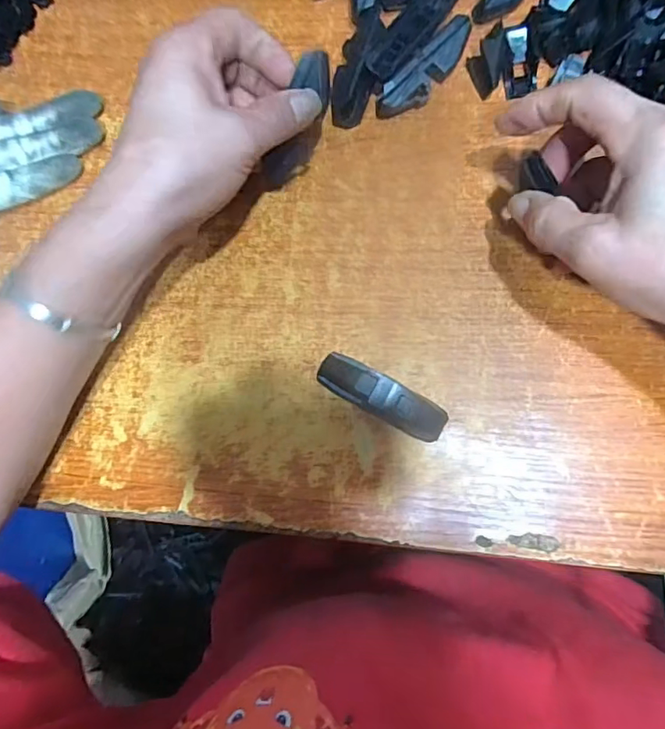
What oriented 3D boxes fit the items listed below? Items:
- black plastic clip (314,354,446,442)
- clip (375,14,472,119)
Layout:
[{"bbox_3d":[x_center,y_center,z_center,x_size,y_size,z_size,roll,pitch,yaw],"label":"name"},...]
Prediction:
[{"bbox_3d":[0.026,0.018,0.281,0.074,0.025,0.021,28,84,11],"label":"black plastic clip"},{"bbox_3d":[0.058,-0.180,0.315,0.068,0.024,0.013,-45,36,-3],"label":"clip"}]

